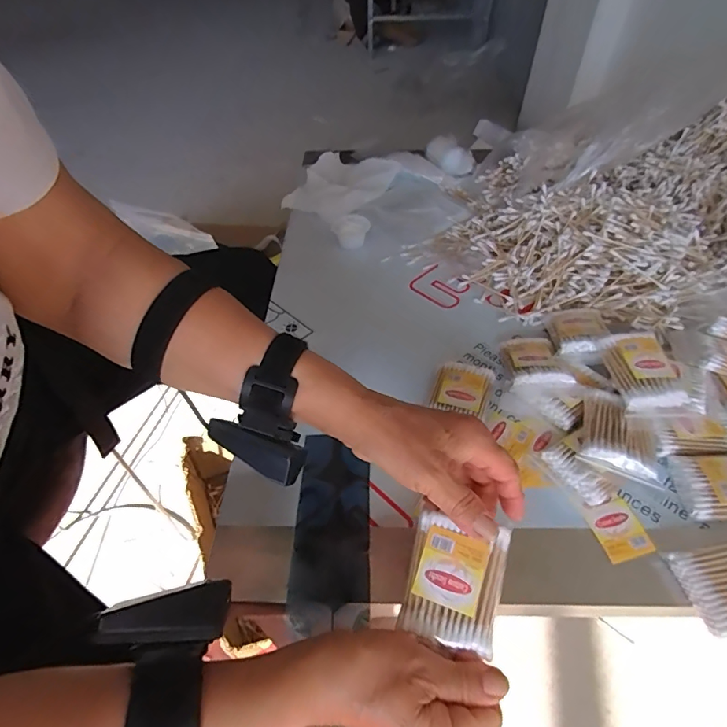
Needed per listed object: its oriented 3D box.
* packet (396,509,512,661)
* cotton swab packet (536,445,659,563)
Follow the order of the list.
[{"bbox_3d":[0.058,0.137,0.284,0.056,0.007,0.073,12,69,13],"label":"packet"},{"bbox_3d":[0.190,0.111,0.369,0.043,0.023,0.100,-26,65,-20],"label":"cotton swab packet"}]

